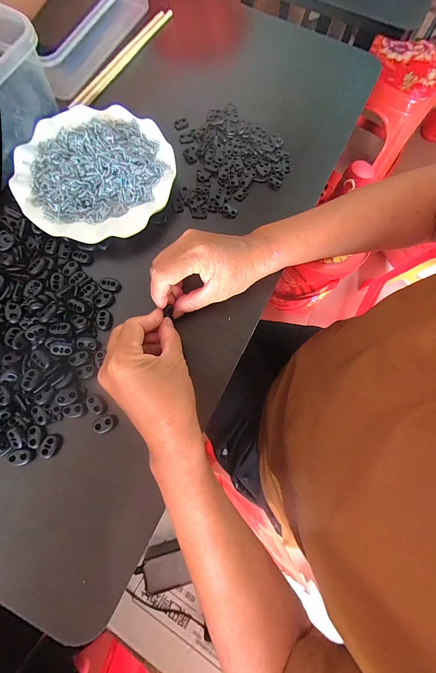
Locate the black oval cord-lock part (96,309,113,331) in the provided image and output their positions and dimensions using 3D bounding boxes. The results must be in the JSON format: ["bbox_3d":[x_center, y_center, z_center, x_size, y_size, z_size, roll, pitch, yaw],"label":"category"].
[{"bbox_3d":[-0.125,-0.019,0.305,0.014,0.010,0.023,-2,76,-2],"label":"black oval cord-lock part"}]

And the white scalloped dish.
[{"bbox_3d":[-0.145,-0.196,0.331,0.177,0.025,0.182,0,76,-2],"label":"white scalloped dish"}]

